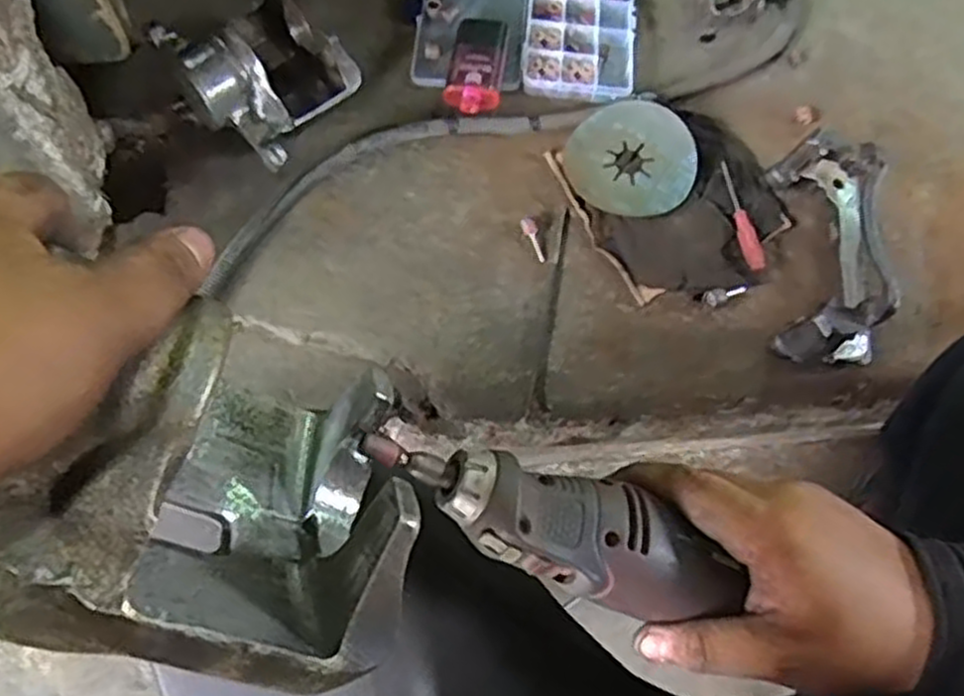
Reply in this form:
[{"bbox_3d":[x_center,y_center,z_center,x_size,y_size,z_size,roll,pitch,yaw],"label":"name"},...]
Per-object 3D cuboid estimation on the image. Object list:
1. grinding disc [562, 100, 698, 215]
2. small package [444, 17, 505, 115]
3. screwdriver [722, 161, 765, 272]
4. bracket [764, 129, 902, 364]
[{"bbox_3d":[0.126,-0.161,0.660,0.107,0.008,0.103,0,77,1],"label":"grinding disc"},{"bbox_3d":[-0.006,-0.250,0.682,0.046,0.031,0.100,5,67,-2],"label":"small package"},{"bbox_3d":[0.215,-0.110,0.648,0.014,0.016,0.101,-10,69,-8],"label":"screwdriver"},{"bbox_3d":[0.276,-0.079,0.610,0.082,0.075,0.181,3,68,-3],"label":"bracket"}]

